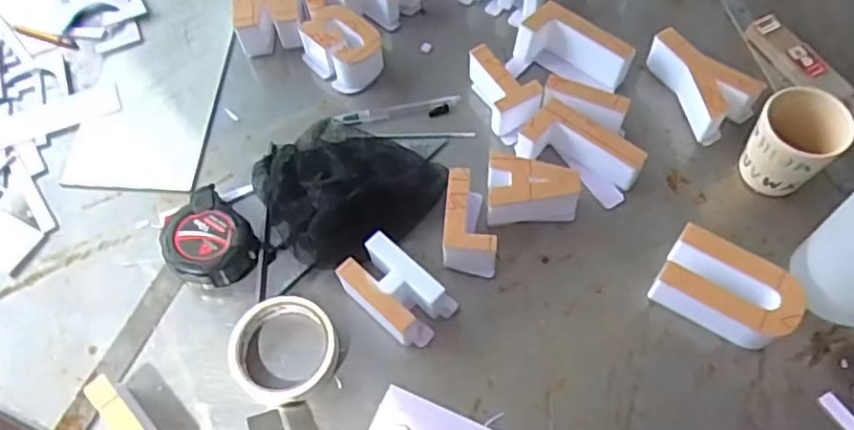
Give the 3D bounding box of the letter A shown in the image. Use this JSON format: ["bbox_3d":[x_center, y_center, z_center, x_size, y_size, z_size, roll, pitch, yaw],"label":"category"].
[{"bbox_3d":[0.099,-0.020,0.619,0.082,0.046,0.061,2,63,2],"label":"letter A"}]

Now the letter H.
[{"bbox_3d":[-0.027,0.067,0.580,0.090,0.045,0.060,36,69,18],"label":"letter H"}]

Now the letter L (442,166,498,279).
[{"bbox_3d":[0.041,0.006,0.608,0.047,0.047,0.088,3,63,3],"label":"letter L"}]

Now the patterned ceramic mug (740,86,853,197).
[{"bbox_3d":[0.332,-0.062,0.606,0.077,0.083,0.071,-38,68,-16],"label":"patterned ceramic mug"}]

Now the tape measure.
[{"bbox_3d":[-0.199,0.027,0.608,0.084,0.042,0.077,-1,63,1],"label":"tape measure"}]

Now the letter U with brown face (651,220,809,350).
[{"bbox_3d":[0.257,0.067,0.565,0.108,0.042,0.071,32,68,17],"label":"letter U with brown face"}]

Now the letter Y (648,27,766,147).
[{"bbox_3d":[0.279,-0.137,0.670,0.066,0.048,0.117,-24,65,-10],"label":"letter Y"}]

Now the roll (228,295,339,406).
[{"bbox_3d":[-0.123,0.113,0.564,0.087,0.022,0.092,-1,63,1],"label":"roll"}]

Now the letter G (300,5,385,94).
[{"bbox_3d":[-0.092,-0.180,0.710,0.086,0.049,0.061,41,71,20],"label":"letter G"}]

